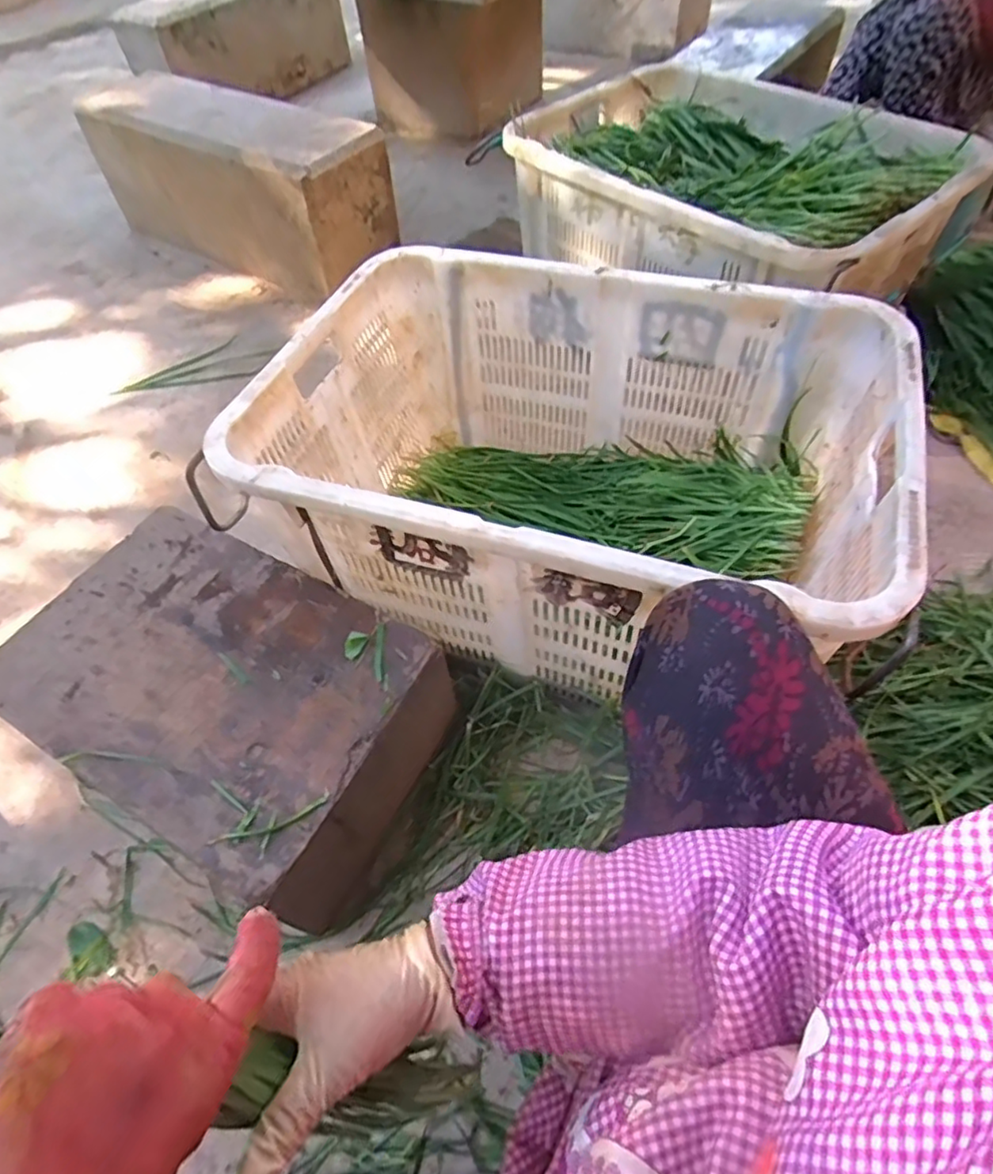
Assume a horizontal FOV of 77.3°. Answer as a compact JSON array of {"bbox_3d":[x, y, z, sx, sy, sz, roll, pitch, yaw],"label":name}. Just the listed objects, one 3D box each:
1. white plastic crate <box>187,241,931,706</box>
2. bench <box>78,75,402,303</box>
[{"bbox_3d":[0.086,-0.139,0.778,0.669,0.302,0.474,18,59,14],"label":"white plastic crate"},{"bbox_3d":[-0.550,-0.877,1.336,0.637,0.262,0.232,28,62,20],"label":"bench"}]

